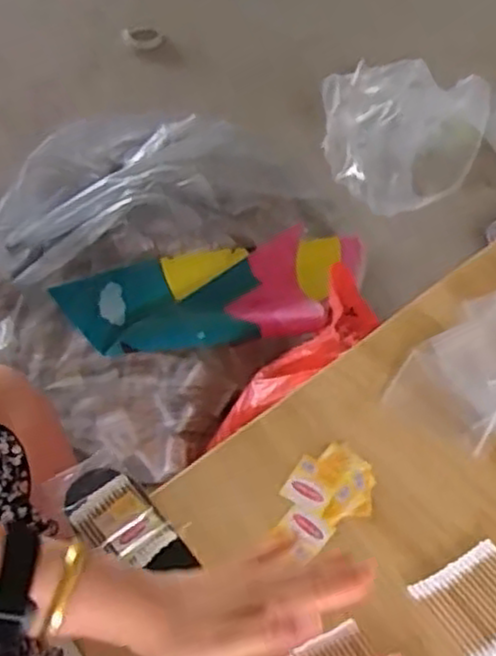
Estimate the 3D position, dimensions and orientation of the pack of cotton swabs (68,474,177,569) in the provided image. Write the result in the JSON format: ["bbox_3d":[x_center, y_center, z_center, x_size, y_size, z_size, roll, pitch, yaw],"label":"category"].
[{"bbox_3d":[-0.102,0.160,0.595,0.058,0.009,0.072,-37,65,-24],"label":"pack of cotton swabs"}]

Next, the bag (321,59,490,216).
[{"bbox_3d":[0.317,-0.412,1.465,0.310,0.200,0.315,3,56,-1],"label":"bag"}]

